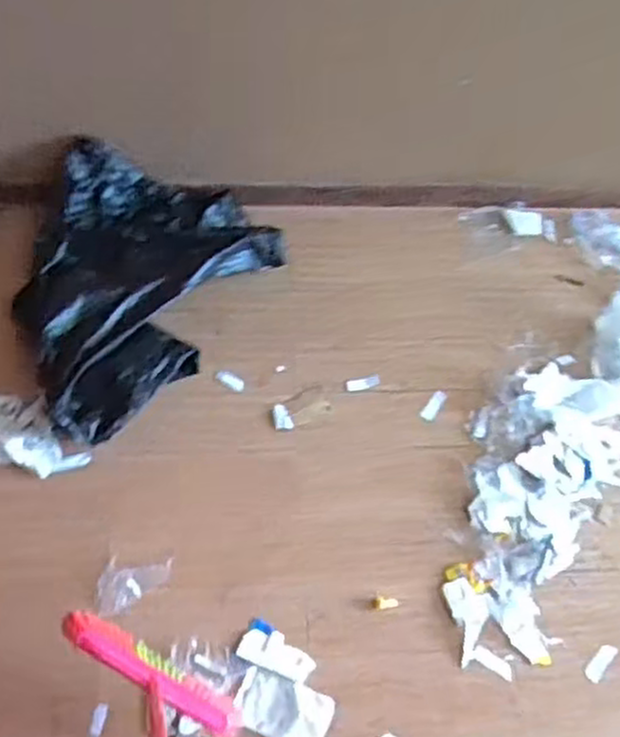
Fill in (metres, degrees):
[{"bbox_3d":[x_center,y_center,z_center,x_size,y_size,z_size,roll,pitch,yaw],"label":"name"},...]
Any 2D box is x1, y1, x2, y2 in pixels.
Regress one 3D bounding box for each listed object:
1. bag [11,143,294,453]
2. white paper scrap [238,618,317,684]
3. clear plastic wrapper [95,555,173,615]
[{"bbox_3d":[-0.439,-0.218,1.718,0.515,0.173,0.689,29,61,11],"label":"bag"},{"bbox_3d":[-0.057,0.523,1.399,0.139,0.011,0.075,22,63,8],"label":"white paper scrap"},{"bbox_3d":[-0.351,0.434,1.505,0.136,0.027,0.115,5,62,0],"label":"clear plastic wrapper"}]

